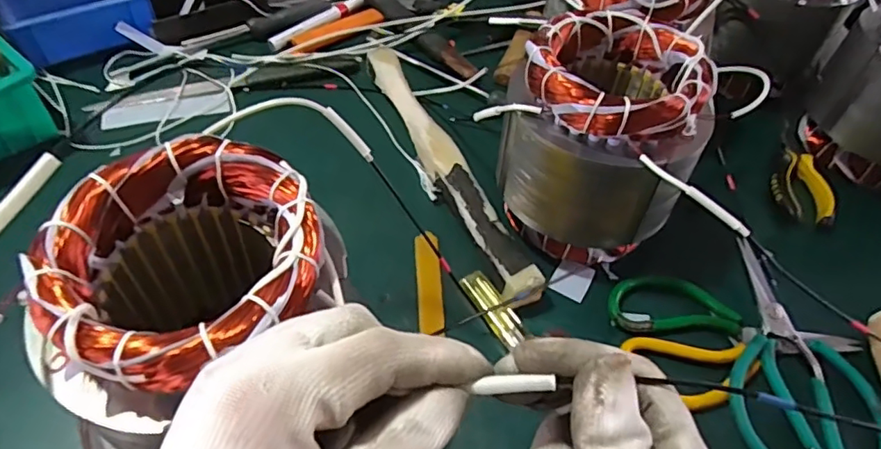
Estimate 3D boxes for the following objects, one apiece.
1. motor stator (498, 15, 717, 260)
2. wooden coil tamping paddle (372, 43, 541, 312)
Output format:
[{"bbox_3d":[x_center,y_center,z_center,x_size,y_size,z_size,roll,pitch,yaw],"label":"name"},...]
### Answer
[{"bbox_3d":[0.127,-0.069,0.450,0.145,0.148,0.133,26,55,14],"label":"motor stator"},{"bbox_3d":[-0.002,-0.062,0.517,0.034,0.031,0.320,-19,57,-19],"label":"wooden coil tamping paddle"}]

